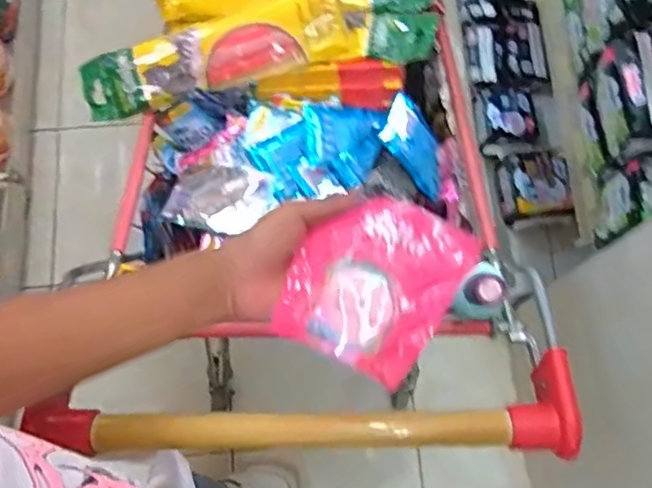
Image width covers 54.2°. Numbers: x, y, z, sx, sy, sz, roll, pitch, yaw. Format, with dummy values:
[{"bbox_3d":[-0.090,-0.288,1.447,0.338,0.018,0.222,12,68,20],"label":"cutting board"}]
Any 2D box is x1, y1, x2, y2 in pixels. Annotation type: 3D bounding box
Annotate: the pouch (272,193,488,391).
[{"bbox_3d":[0.037,0.025,0.464,0.107,0.032,0.132,32,77,8],"label":"pouch"}]

